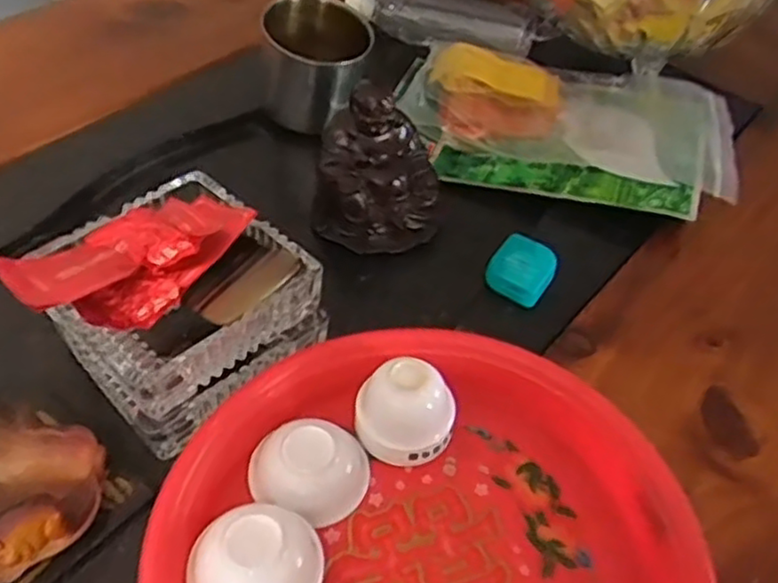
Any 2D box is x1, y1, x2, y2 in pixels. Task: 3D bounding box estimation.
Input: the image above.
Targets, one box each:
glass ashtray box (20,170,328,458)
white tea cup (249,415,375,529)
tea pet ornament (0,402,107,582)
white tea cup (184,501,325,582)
[{"bbox_3d":[-0.120,0.005,0.415,0.134,0.058,0.126,35,55,25],"label":"glass ashtray box"},{"bbox_3d":[-0.040,0.088,0.374,0.055,0.028,0.053,3,48,-3],"label":"white tea cup"},{"bbox_3d":[-0.177,0.093,0.350,0.075,0.048,0.068,-30,56,-27],"label":"tea pet ornament"},{"bbox_3d":[-0.058,0.128,0.328,0.062,0.038,0.058,2,48,-2],"label":"white tea cup"}]

